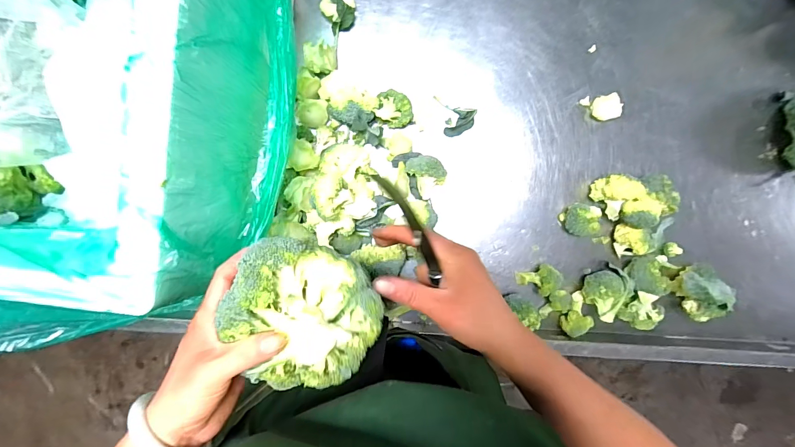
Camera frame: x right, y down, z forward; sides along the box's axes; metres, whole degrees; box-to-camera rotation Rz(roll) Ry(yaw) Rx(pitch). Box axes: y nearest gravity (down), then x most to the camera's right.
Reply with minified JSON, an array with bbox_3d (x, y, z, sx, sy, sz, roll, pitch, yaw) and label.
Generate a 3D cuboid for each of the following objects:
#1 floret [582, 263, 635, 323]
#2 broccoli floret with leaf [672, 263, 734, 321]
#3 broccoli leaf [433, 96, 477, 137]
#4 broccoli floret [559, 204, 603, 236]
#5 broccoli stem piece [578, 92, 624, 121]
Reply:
[{"bbox_3d":[0.295,0.095,0.508,0.058,0.055,0.070,39,93,-1],"label":"floret"},{"bbox_3d":[0.421,0.098,0.498,0.060,0.069,0.078,-19,94,4],"label":"broccoli floret with leaf"},{"bbox_3d":[0.079,-0.151,0.512,0.062,0.027,0.048,15,96,1],"label":"broccoli leaf"},{"bbox_3d":[0.261,-0.006,0.509,0.044,0.041,0.044,0,95,2],"label":"broccoli floret"},{"bbox_3d":[0.293,-0.166,0.510,0.053,0.015,0.037,-7,95,3],"label":"broccoli stem piece"}]

